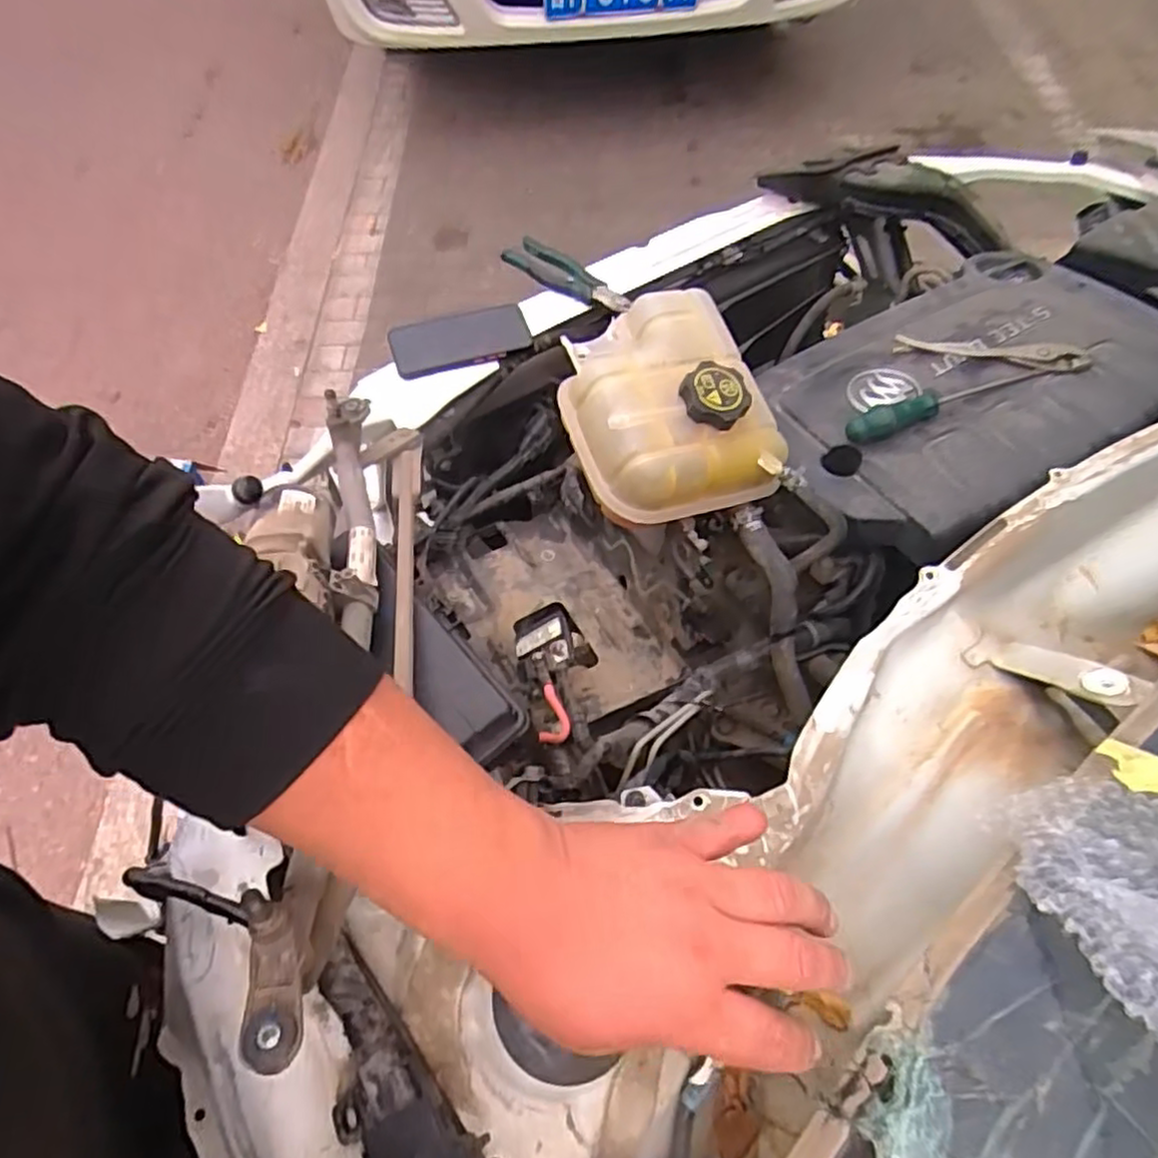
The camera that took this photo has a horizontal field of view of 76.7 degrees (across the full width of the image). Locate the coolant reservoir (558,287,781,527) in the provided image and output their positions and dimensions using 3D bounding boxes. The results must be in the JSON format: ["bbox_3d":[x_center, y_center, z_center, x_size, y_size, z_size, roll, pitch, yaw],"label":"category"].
[{"bbox_3d":[0.075,-0.169,0.718,0.179,0.103,0.229,-15,60,-9],"label":"coolant reservoir"}]

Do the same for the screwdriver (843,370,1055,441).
[{"bbox_3d":[0.369,-0.181,0.732,0.248,0.027,0.027,-21,61,-12],"label":"screwdriver"}]

